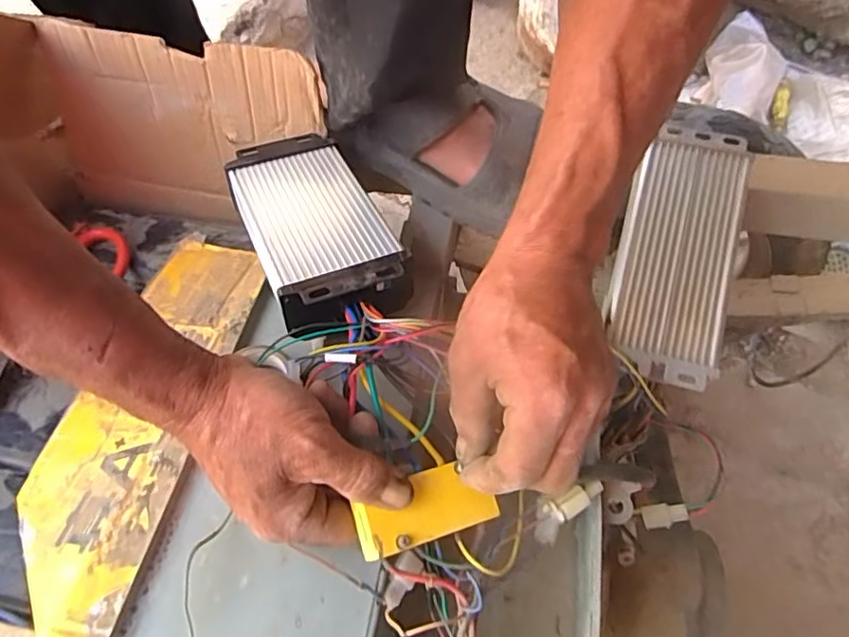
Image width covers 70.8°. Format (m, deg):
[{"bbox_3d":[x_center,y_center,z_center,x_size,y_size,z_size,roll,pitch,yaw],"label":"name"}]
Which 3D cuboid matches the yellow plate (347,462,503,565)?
[{"bbox_3d":[0.001,0.105,0.333,0.077,0.015,0.036,-14,72,-21],"label":"yellow plate"}]

